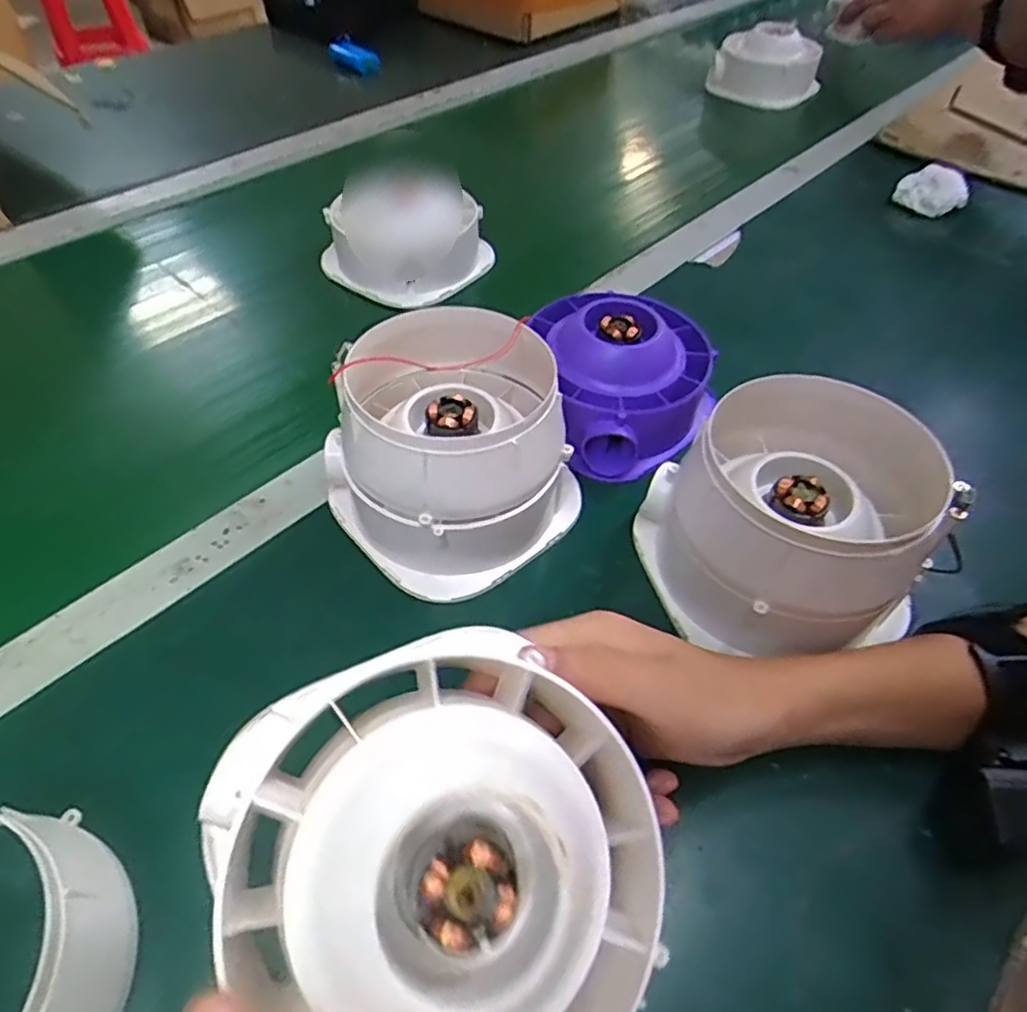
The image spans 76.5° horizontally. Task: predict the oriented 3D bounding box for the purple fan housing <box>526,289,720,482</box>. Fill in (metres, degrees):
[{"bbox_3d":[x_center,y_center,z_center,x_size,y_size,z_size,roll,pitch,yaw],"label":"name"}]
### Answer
[{"bbox_3d":[0.081,-0.095,0.451,0.128,0.067,0.141,-10,51,-10],"label":"purple fan housing"}]

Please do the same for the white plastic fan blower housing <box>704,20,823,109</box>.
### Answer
[{"bbox_3d":[0.341,-0.589,0.884,0.139,0.102,0.054,17,52,12],"label":"white plastic fan blower housing"}]

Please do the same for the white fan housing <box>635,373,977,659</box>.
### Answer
[{"bbox_3d":[0.144,0.004,0.349,0.121,0.096,0.127,1,50,-1],"label":"white fan housing"}]

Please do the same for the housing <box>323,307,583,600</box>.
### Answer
[{"bbox_3d":[-0.037,-0.039,0.380,0.133,0.099,0.139,1,50,-1],"label":"housing"}]

